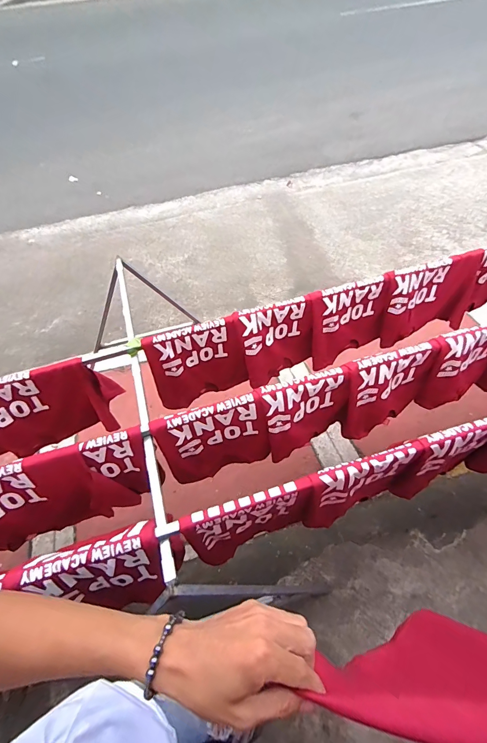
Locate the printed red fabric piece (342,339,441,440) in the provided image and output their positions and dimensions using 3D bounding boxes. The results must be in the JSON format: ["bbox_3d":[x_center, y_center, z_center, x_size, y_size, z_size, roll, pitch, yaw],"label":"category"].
[{"bbox_3d":[0.456,0.060,1.108,0.292,0.322,0.093,-21,59,-12],"label":"printed red fabric piece"}]

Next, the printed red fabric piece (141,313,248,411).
[{"bbox_3d":[-0.148,-0.020,1.223,0.328,0.331,0.053,-18,58,-9],"label":"printed red fabric piece"}]

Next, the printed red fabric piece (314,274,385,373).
[{"bbox_3d":[0.389,-0.184,1.309,0.296,0.319,0.064,-23,54,-12],"label":"printed red fabric piece"}]

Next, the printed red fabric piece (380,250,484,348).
[{"bbox_3d":[0.715,-0.272,1.352,0.368,0.315,0.079,-15,53,-6],"label":"printed red fabric piece"}]

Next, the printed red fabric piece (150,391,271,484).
[{"bbox_3d":[-0.079,0.207,1.025,0.309,0.318,0.060,-15,58,-8],"label":"printed red fabric piece"}]

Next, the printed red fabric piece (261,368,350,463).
[{"bbox_3d":[0.191,0.124,1.049,0.260,0.316,0.069,-21,59,-11],"label":"printed red fabric piece"}]

